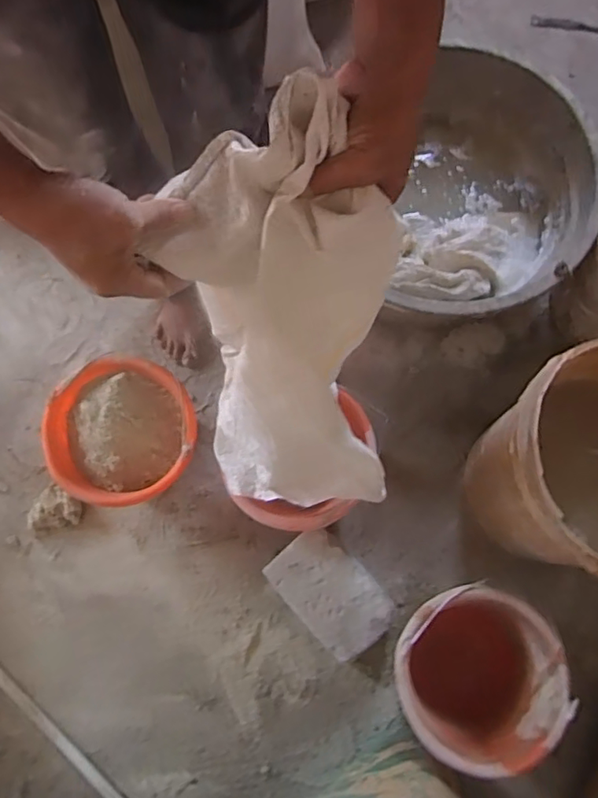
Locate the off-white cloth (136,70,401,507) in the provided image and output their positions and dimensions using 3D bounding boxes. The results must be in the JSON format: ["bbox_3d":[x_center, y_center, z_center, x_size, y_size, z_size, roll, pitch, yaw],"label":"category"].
[{"bbox_3d":[-0.013,-0.080,0.583,0.212,0.524,0.185,0,57,-1],"label":"off-white cloth"}]

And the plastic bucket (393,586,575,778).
[{"bbox_3d":[0.256,0.401,0.825,0.221,0.174,0.222,0,76,1],"label":"plastic bucket"}]

